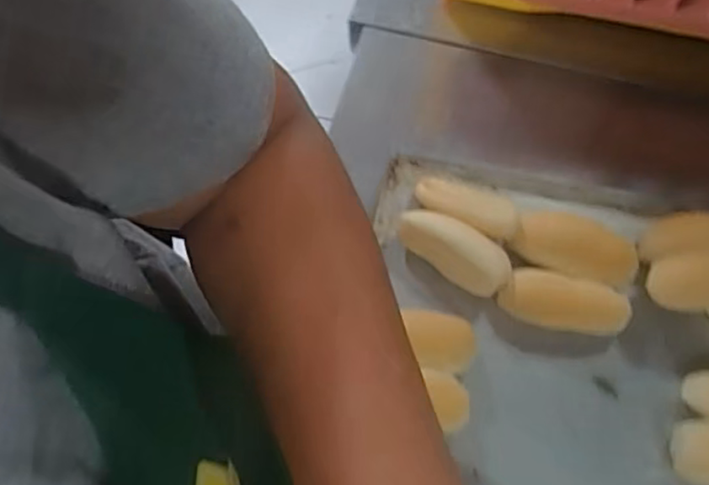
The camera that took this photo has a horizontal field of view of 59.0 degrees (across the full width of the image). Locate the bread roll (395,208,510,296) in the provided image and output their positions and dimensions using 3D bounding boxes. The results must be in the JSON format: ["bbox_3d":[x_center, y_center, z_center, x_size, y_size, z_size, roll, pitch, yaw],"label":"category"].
[{"bbox_3d":[0.073,0.005,0.458,0.085,0.025,0.035,31,71,13],"label":"bread roll"}]

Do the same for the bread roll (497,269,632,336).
[{"bbox_3d":[0.150,0.043,0.449,0.087,0.024,0.035,11,68,5],"label":"bread roll"}]

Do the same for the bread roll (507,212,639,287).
[{"bbox_3d":[0.161,0.005,0.462,0.087,0.034,0.045,19,69,8],"label":"bread roll"}]

